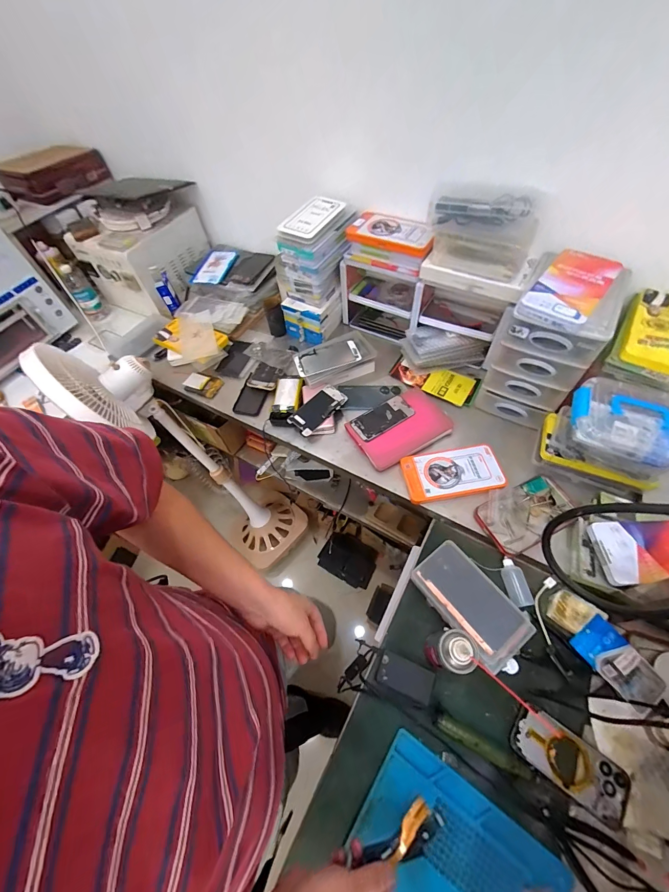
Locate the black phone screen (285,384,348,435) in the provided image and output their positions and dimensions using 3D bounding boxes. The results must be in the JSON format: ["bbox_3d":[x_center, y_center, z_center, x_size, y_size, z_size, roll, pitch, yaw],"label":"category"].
[{"bbox_3d":[-0.039,-0.086,0.782,0.065,0.012,0.137,42,75,14],"label":"black phone screen"}]

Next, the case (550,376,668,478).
[{"bbox_3d":[0.494,-0.025,0.578,0.173,0.112,0.127,23,62,18],"label":"case"}]

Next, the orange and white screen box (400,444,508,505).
[{"bbox_3d":[0.241,0.053,0.687,0.190,0.018,0.106,-9,57,-1],"label":"orange and white screen box"}]

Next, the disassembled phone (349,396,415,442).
[{"bbox_3d":[0.110,-0.066,0.765,0.142,0.008,0.072,-28,59,-14],"label":"disassembled phone"}]

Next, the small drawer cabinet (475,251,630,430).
[{"bbox_3d":[0.432,-0.199,0.679,0.157,0.272,0.187,34,66,23],"label":"small drawer cabinet"}]

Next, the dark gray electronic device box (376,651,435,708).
[{"bbox_3d":[0.110,0.370,0.530,0.086,0.021,0.050,23,64,10],"label":"dark gray electronic device box"}]

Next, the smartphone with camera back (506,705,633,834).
[{"bbox_3d":[0.334,0.452,0.475,0.147,0.015,0.072,30,71,21],"label":"smartphone with camera back"}]

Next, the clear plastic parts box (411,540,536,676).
[{"bbox_3d":[0.232,0.272,0.575,0.112,0.043,0.193,-38,62,-19],"label":"clear plastic parts box"}]

